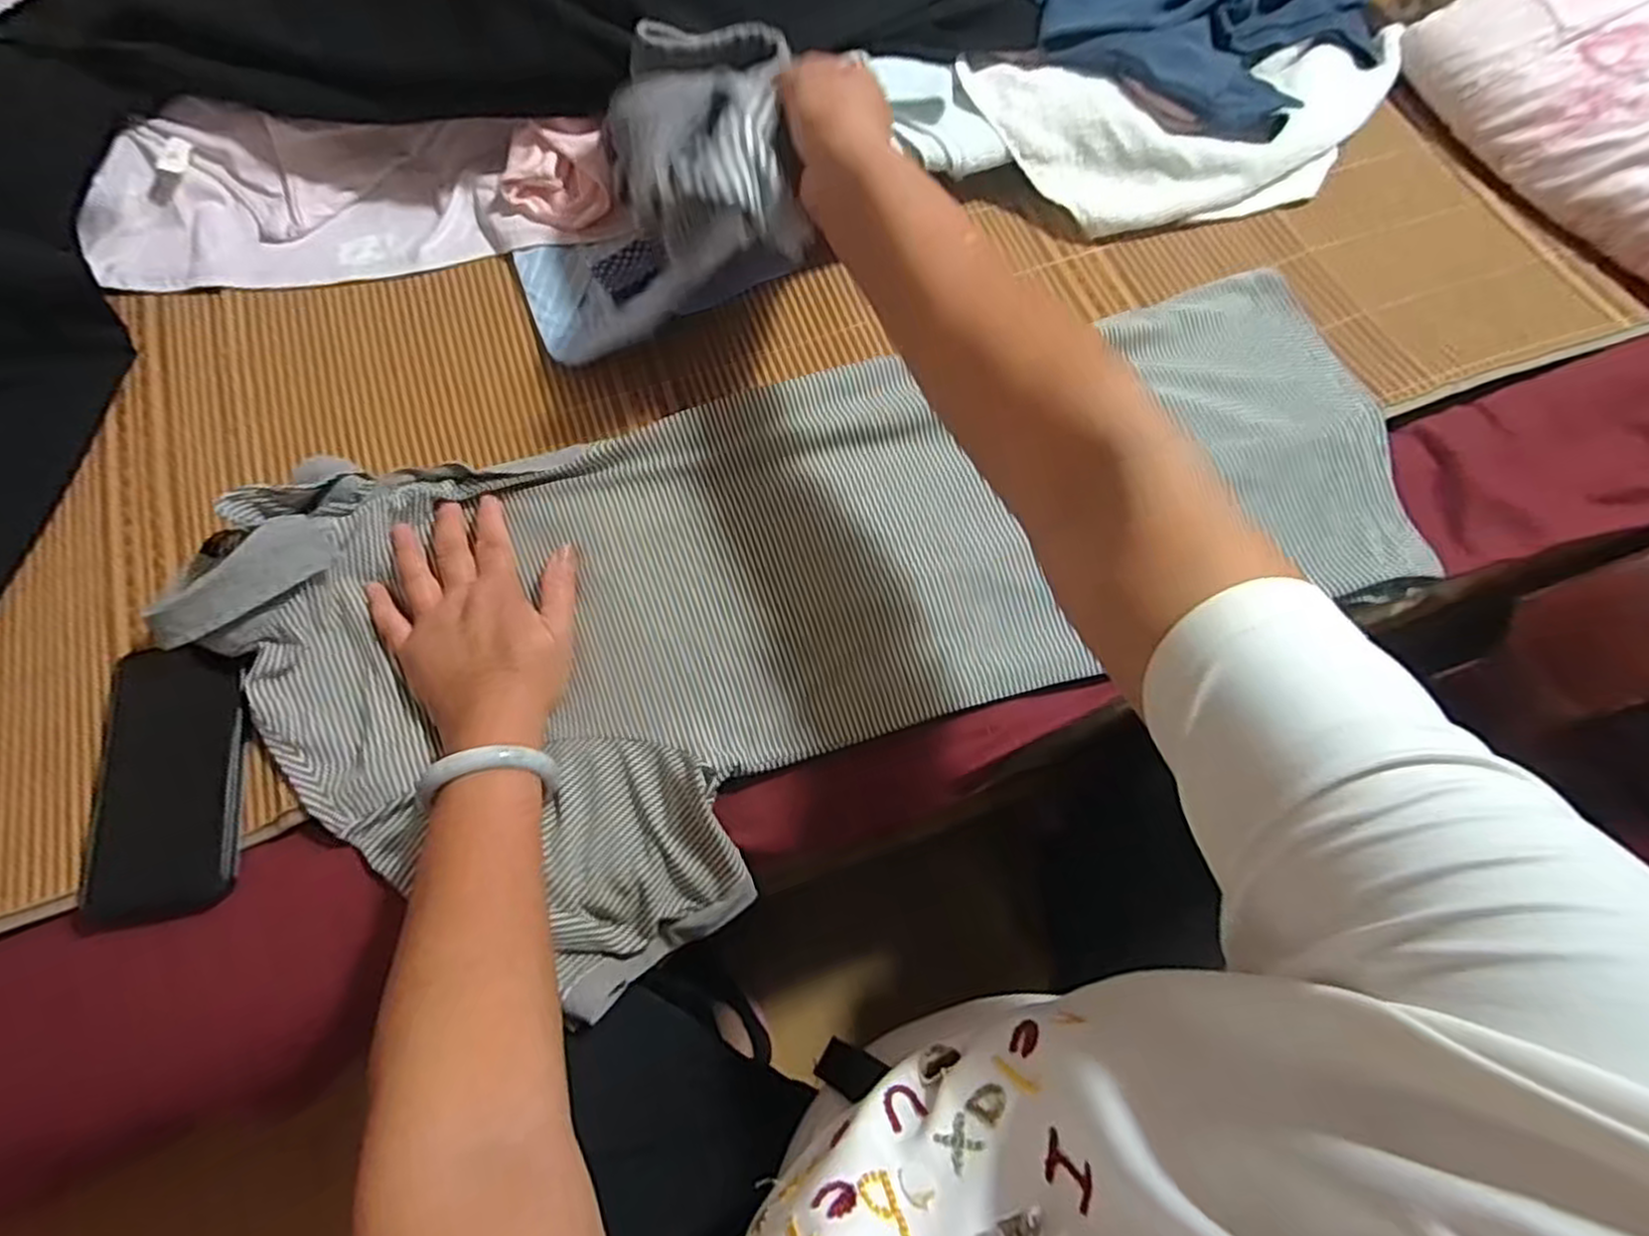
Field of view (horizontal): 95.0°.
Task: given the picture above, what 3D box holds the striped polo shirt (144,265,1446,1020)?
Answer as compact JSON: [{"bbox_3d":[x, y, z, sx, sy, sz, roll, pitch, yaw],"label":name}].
[{"bbox_3d":[0.014,-0.015,0.483,0.736,0.077,0.330,-17,72,-6],"label":"striped polo shirt"}]

